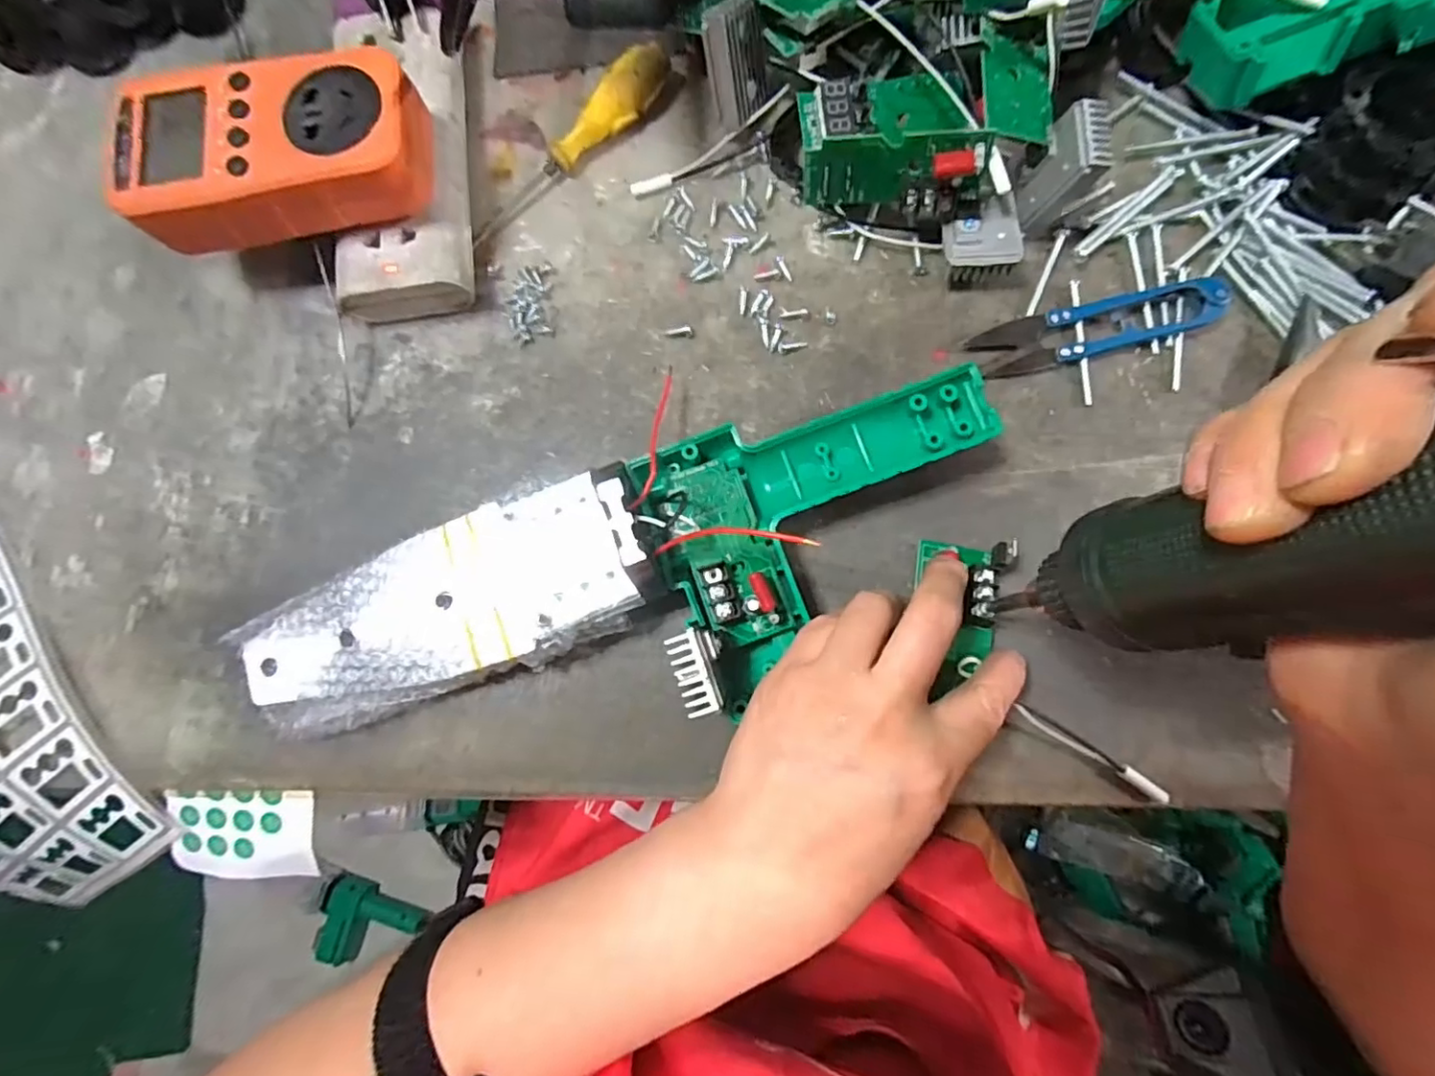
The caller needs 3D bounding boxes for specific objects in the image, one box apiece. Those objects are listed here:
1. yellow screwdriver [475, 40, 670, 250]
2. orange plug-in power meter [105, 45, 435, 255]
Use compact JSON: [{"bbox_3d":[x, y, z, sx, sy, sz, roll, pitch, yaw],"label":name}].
[{"bbox_3d":[-0.073,-0.197,0.307,0.019,0.020,0.129,43,85,8],"label":"yellow screwdriver"},{"bbox_3d":[-0.192,-0.170,0.267,0.122,0.030,0.065,-6,81,1],"label":"orange plug-in power meter"}]

